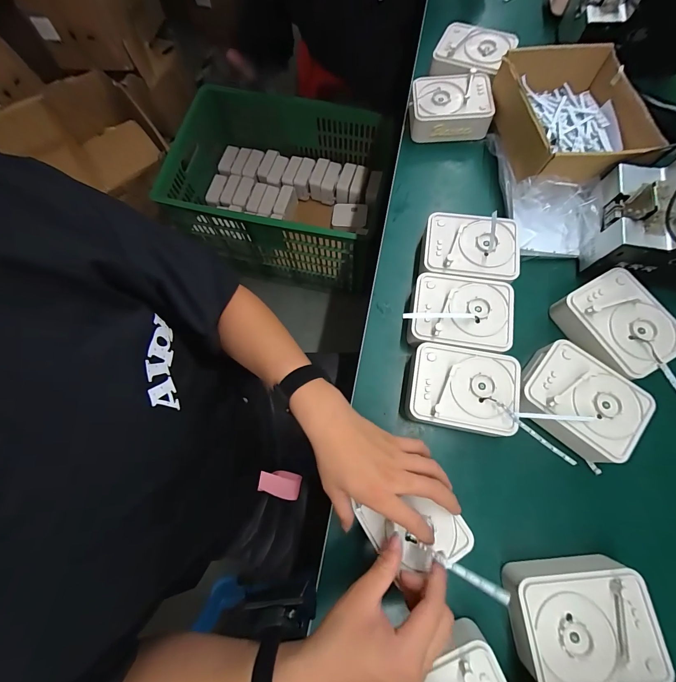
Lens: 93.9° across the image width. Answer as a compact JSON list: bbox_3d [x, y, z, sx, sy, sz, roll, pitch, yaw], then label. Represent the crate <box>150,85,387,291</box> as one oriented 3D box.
[{"bbox_3d":[-0.214,-0.515,1.137,0.694,0.362,0.474,12,75,5],"label":"crate"}]

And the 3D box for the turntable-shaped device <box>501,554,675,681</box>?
[{"bbox_3d":[0.244,0.284,0.322,0.131,0.046,0.097,-8,75,-1],"label":"turntable-shaped device"}]

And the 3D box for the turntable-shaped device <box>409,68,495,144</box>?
[{"bbox_3d":[0.185,-0.394,0.529,0.135,0.051,0.100,-1,75,1],"label":"turntable-shaped device"}]

